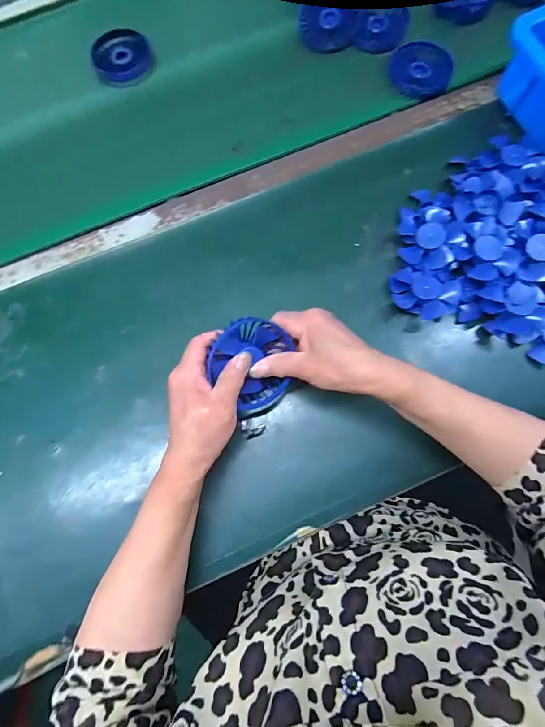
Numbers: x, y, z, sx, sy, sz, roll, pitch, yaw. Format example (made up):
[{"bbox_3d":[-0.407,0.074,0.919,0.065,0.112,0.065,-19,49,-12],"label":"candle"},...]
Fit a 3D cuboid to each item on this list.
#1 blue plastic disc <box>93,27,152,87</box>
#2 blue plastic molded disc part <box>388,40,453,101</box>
[{"bbox_3d":[-0.221,-0.451,0.524,0.087,0.016,0.074,-28,99,-8],"label":"blue plastic disc"},{"bbox_3d":[0.207,-0.410,0.495,0.084,0.005,0.089,0,78,1],"label":"blue plastic molded disc part"}]

